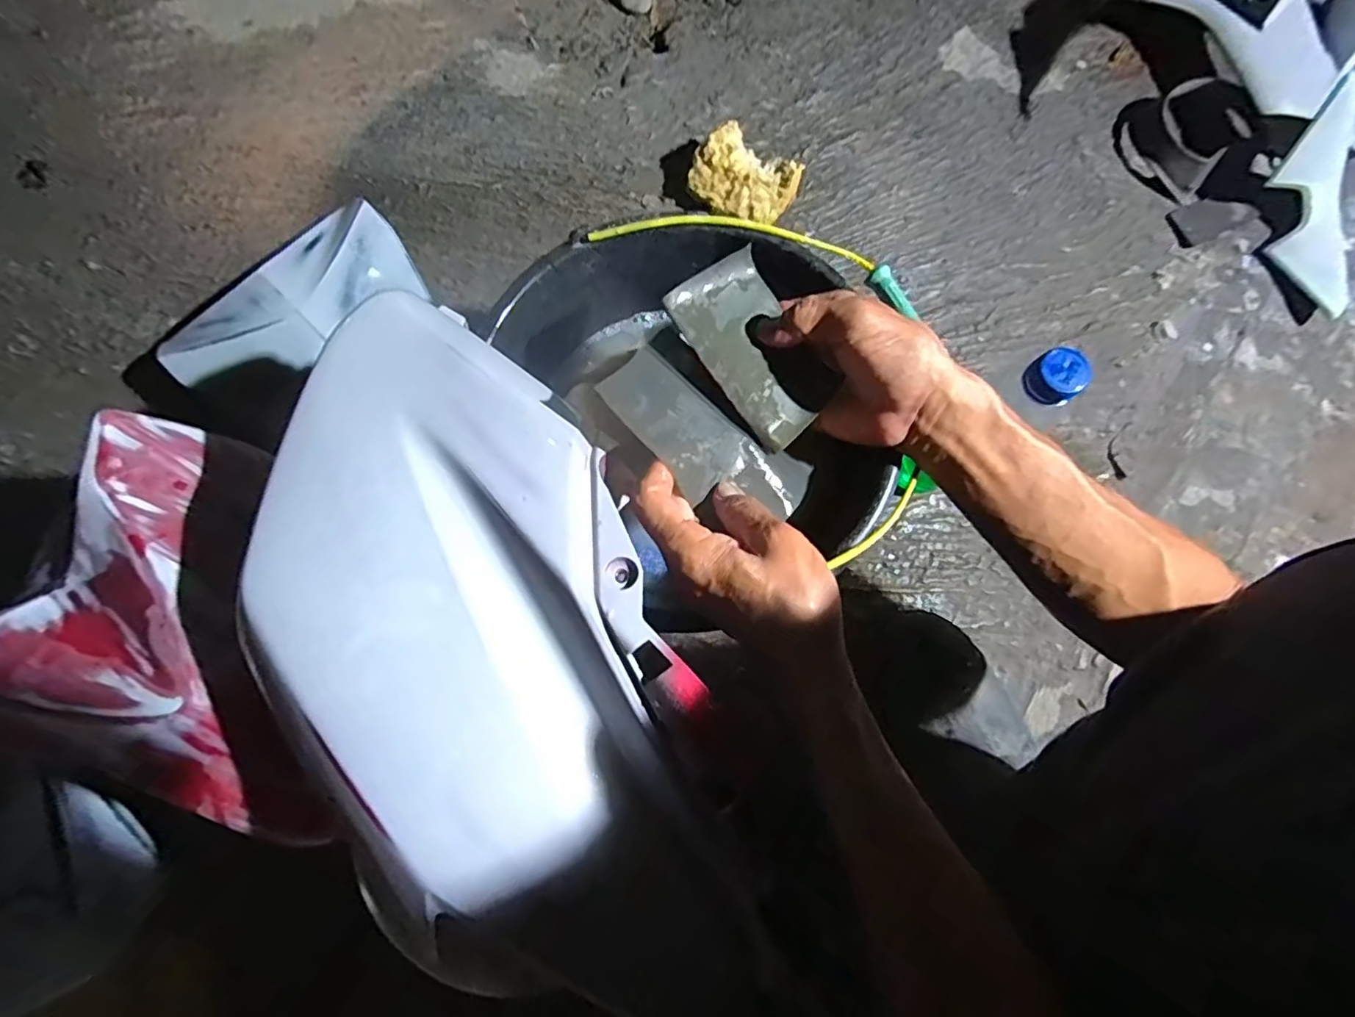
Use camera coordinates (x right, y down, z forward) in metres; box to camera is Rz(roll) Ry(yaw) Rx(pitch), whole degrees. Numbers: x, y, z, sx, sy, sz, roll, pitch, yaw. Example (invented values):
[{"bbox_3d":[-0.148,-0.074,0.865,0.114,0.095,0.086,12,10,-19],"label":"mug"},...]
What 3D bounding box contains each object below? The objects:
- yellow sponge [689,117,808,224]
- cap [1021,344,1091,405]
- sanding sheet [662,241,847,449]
[{"bbox_3d":[0.070,-0.348,0.618,0.107,0.050,0.082,38,79,3],"label":"yellow sponge"},{"bbox_3d":[0.237,-0.082,0.361,0.029,0.021,0.031,1,79,-4],"label":"cap"},{"bbox_3d":[0.048,-0.098,0.354,0.065,0.008,0.111,-39,96,-15],"label":"sanding sheet"}]

